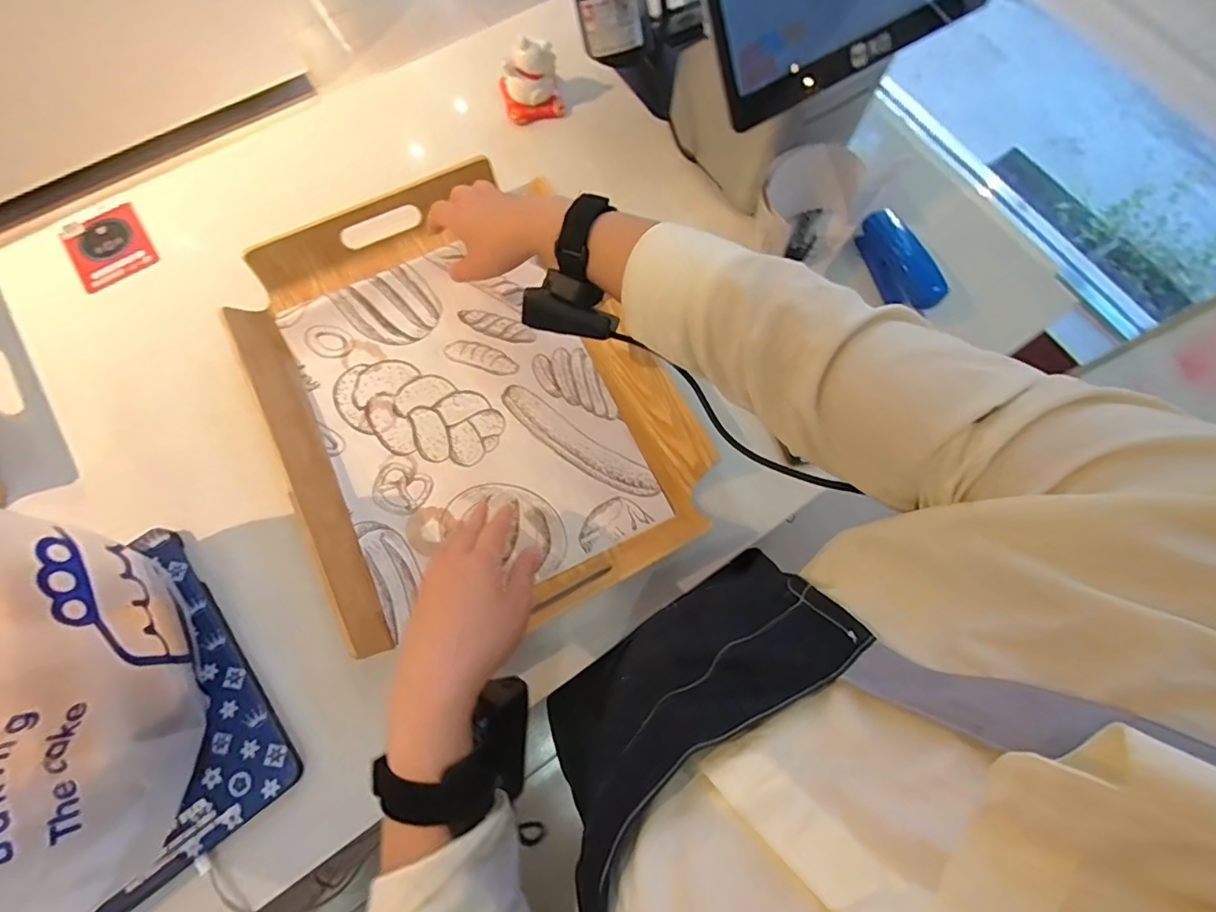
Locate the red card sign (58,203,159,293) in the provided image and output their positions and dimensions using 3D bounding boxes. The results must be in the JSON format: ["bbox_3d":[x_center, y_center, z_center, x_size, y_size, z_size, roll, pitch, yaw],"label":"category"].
[{"bbox_3d":[-0.516,-0.218,0.558,0.075,0.005,0.090,-33,77,-11],"label":"red card sign"}]

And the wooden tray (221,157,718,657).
[{"bbox_3d":[-0.130,-0.059,0.490,0.321,0.066,0.424,-26,71,-12],"label":"wooden tray"}]

